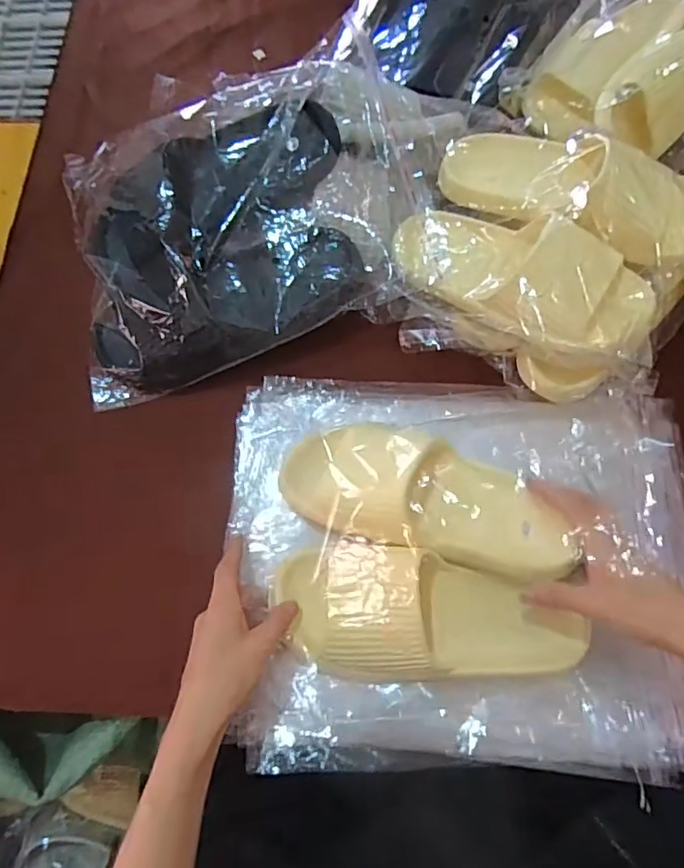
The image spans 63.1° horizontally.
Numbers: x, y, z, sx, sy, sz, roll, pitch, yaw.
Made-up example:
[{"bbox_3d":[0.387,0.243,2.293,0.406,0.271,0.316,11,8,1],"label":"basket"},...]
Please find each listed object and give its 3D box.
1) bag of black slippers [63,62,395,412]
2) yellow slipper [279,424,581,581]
[{"bbox_3d":[-0.112,-0.195,0.557,0.313,0.110,0.275,-7,72,0],"label":"bag of black slippers"},{"bbox_3d":[0.064,0.051,0.473,0.242,0.066,0.099,17,74,9],"label":"yellow slipper"}]

